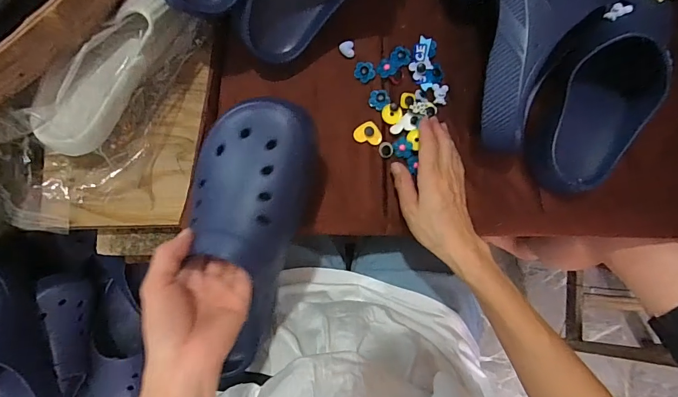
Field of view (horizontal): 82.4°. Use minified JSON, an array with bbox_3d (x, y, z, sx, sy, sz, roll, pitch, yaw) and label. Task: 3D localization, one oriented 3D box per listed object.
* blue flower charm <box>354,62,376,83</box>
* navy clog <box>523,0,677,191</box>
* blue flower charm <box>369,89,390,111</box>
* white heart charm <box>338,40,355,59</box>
[{"bbox_3d":[0.031,-0.154,0.465,0.025,0.005,0.025,0,86,-5],"label":"blue flower charm"},{"bbox_3d":[0.305,-0.143,0.449,0.119,0.081,0.285,23,85,-3],"label":"navy clog"},{"bbox_3d":[0.048,-0.118,0.462,0.024,0.004,0.023,-20,93,9],"label":"blue flower charm"},{"bbox_3d":[0.010,-0.179,0.466,0.019,0.006,0.019,-9,87,-5],"label":"white heart charm"}]

